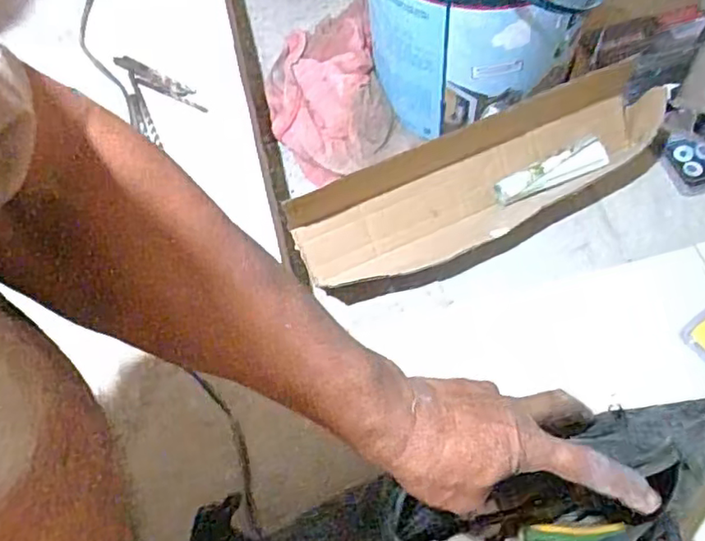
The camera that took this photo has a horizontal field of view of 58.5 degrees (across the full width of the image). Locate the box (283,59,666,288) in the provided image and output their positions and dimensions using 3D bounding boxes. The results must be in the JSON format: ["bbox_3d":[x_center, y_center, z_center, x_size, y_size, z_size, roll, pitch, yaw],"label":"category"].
[{"bbox_3d":[0.179,-0.111,0.770,0.487,0.104,0.120,-26,63,-10],"label":"box"}]

